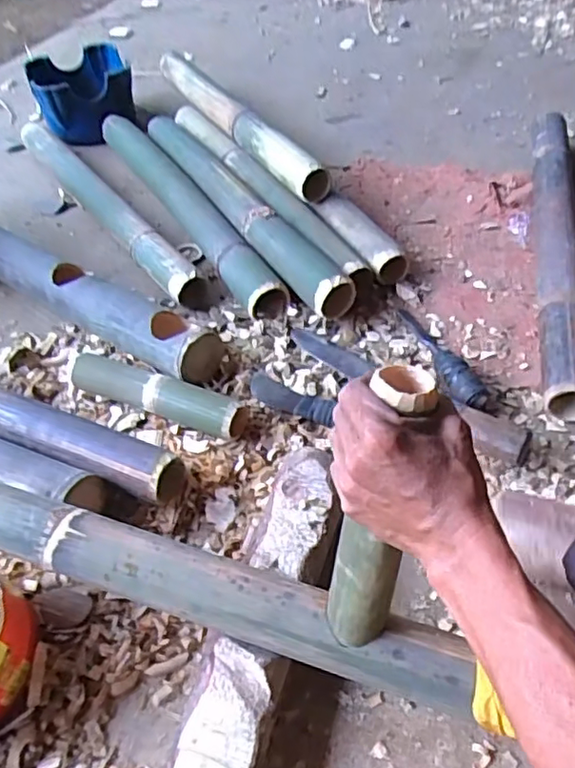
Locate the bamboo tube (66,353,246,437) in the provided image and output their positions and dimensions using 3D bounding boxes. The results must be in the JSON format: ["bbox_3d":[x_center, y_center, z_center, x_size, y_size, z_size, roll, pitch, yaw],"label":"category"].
[{"bbox_3d":[-0.163,0.010,0.710,0.242,0.038,0.048,16,52,19],"label":"bamboo tube"}]

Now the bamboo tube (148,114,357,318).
[{"bbox_3d":[-0.092,-0.300,0.985,0.069,0.071,0.662,-25,50,-16],"label":"bamboo tube"}]

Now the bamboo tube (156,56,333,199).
[{"bbox_3d":[-0.109,-0.491,1.108,0.052,0.055,0.630,-24,50,-16],"label":"bamboo tube"}]

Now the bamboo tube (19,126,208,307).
[{"bbox_3d":[-0.315,-0.305,1.017,0.056,0.057,0.670,-30,52,-20],"label":"bamboo tube"}]

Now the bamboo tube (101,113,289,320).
[{"bbox_3d":[-0.173,-0.298,1.000,0.067,0.056,0.639,-24,50,-16],"label":"bamboo tube"}]

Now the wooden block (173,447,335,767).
[{"bbox_3d":[-0.017,0.200,0.534,0.082,0.075,0.301,9,50,14],"label":"wooden block"}]

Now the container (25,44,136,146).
[{"bbox_3d":[-0.427,-0.608,1.283,0.196,0.113,0.254,-20,49,-12],"label":"container"}]

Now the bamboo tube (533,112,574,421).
[{"bbox_3d":[0.376,-0.218,0.847,0.062,0.063,0.634,7,49,12],"label":"bamboo tube"}]

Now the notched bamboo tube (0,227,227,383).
[{"bbox_3d":[-0.271,-0.118,0.826,0.464,0.068,0.088,26,55,26],"label":"notched bamboo tube"}]

